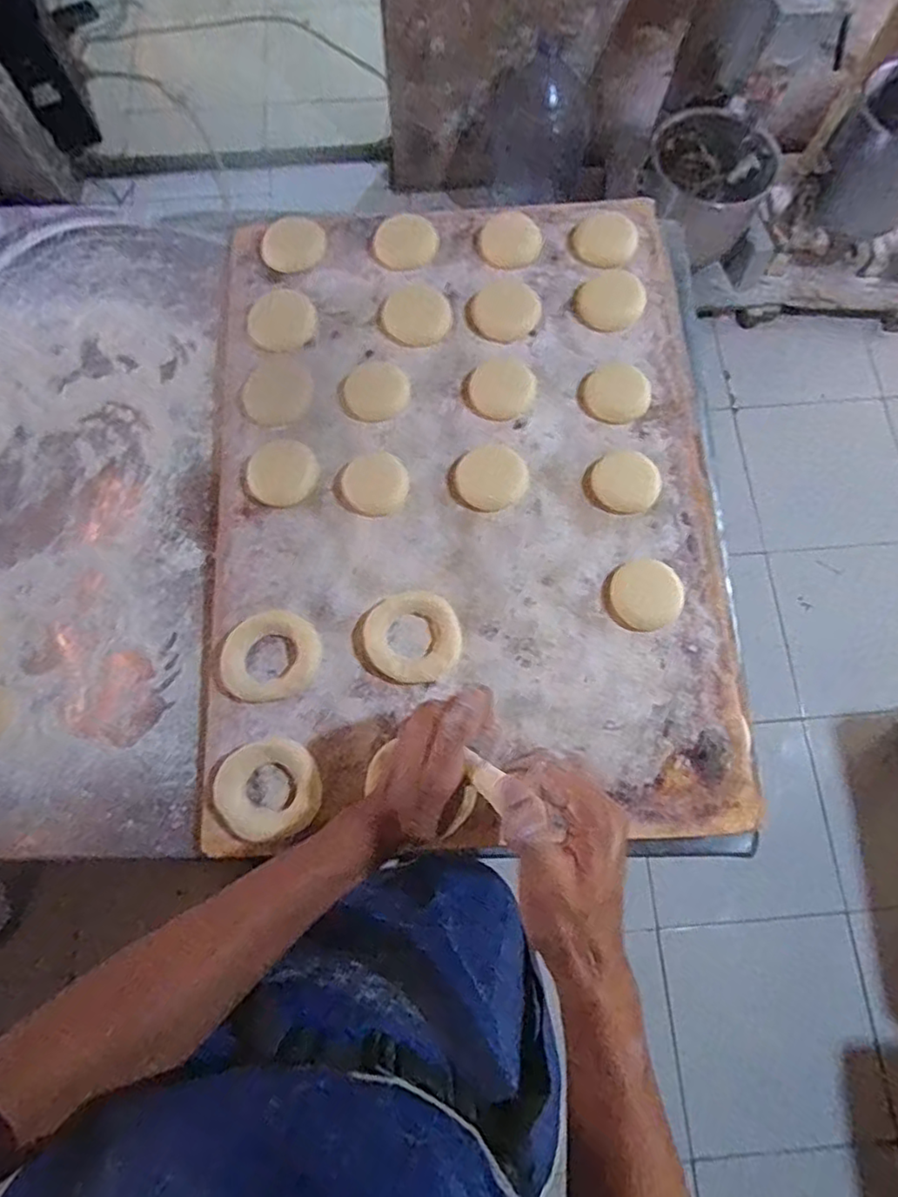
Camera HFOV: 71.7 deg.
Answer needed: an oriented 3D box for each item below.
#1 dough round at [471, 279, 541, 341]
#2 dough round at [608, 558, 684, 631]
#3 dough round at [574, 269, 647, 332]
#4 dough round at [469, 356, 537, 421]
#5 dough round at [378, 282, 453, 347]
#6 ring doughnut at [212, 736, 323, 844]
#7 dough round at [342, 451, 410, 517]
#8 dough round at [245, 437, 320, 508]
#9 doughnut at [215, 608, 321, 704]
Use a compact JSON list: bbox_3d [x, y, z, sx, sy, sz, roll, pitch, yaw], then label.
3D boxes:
[{"bbox_3d":[0.053,-0.272,0.586,0.063,0.011,0.057,39,78,10],"label":"dough round"},{"bbox_3d":[0.161,-0.004,0.506,0.058,0.005,0.057,0,74,0],"label":"dough round"},{"bbox_3d":[0.152,-0.280,0.584,0.060,0.018,0.054,24,76,7],"label":"dough round"},{"bbox_3d":[0.049,-0.191,0.565,0.058,0.004,0.060,0,74,0],"label":"dough round"},{"bbox_3d":[-0.032,-0.270,0.592,0.065,0.005,0.068,0,74,0],"label":"dough round"},{"bbox_3d":[-0.140,0.147,0.481,0.079,0.010,0.076,0,74,0],"label":"ring doughnut"},{"bbox_3d":[-0.063,-0.101,0.543,0.056,0.004,0.055,0,74,0],"label":"dough round"},{"bbox_3d":[-0.148,-0.112,0.551,0.059,0.005,0.063,0,74,0],"label":"dough round"},{"bbox_3d":[-0.147,0.048,0.508,0.075,0.016,0.078,0,74,0],"label":"doughnut"}]

